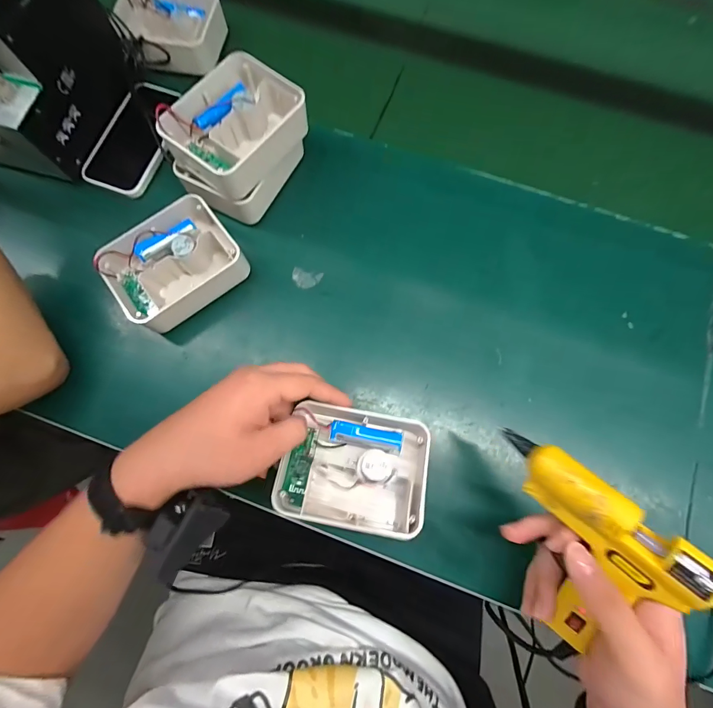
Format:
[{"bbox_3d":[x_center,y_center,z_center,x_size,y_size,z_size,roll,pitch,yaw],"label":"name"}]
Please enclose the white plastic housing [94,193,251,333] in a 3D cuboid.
[{"bbox_3d":[-0.194,-0.095,0.376,0.131,0.043,0.106,-38,79,-9],"label":"white plastic housing"}]

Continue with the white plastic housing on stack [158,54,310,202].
[{"bbox_3d":[-0.120,-0.237,0.368,0.106,0.044,0.139,39,79,8],"label":"white plastic housing on stack"}]

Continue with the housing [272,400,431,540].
[{"bbox_3d":[0.001,0.106,0.320,0.130,0.050,0.100,10,78,2],"label":"housing"}]

